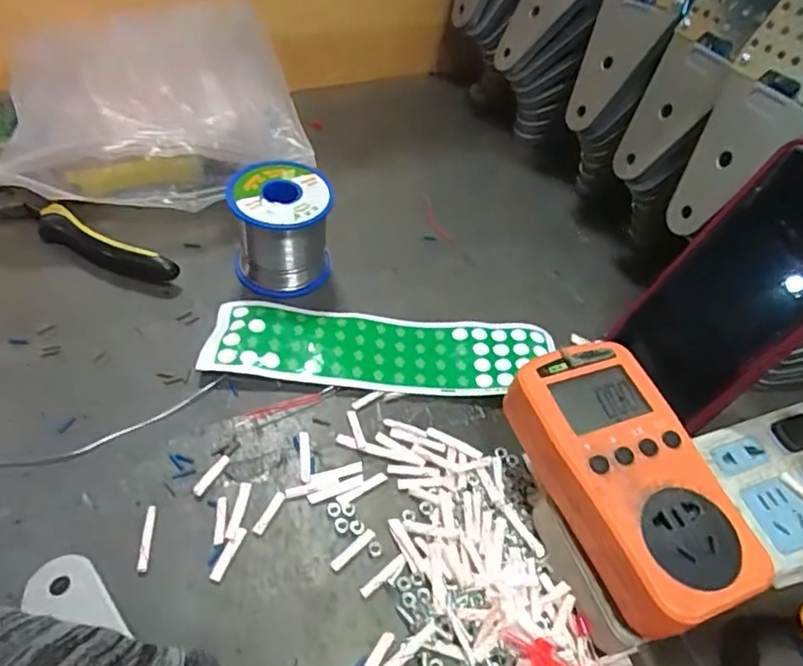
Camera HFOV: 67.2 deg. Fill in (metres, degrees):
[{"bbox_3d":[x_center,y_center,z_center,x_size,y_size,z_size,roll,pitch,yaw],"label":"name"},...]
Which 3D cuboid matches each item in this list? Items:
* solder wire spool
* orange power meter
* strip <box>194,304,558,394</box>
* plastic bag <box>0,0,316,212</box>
[{"bbox_3d":[-0.080,-0.071,0.403,0.063,0.062,0.061,-8,50,-13],"label":"solder wire spool"},{"bbox_3d":[0.102,0.064,0.274,0.073,0.030,0.125,-15,52,-18],"label":"orange power meter"},{"bbox_3d":[-0.012,0.009,0.382,0.212,0.010,0.058,3,49,-3],"label":"strip"},{"bbox_3d":[-0.180,-0.157,0.449,0.201,0.086,0.155,-13,52,-17],"label":"plastic bag"}]

